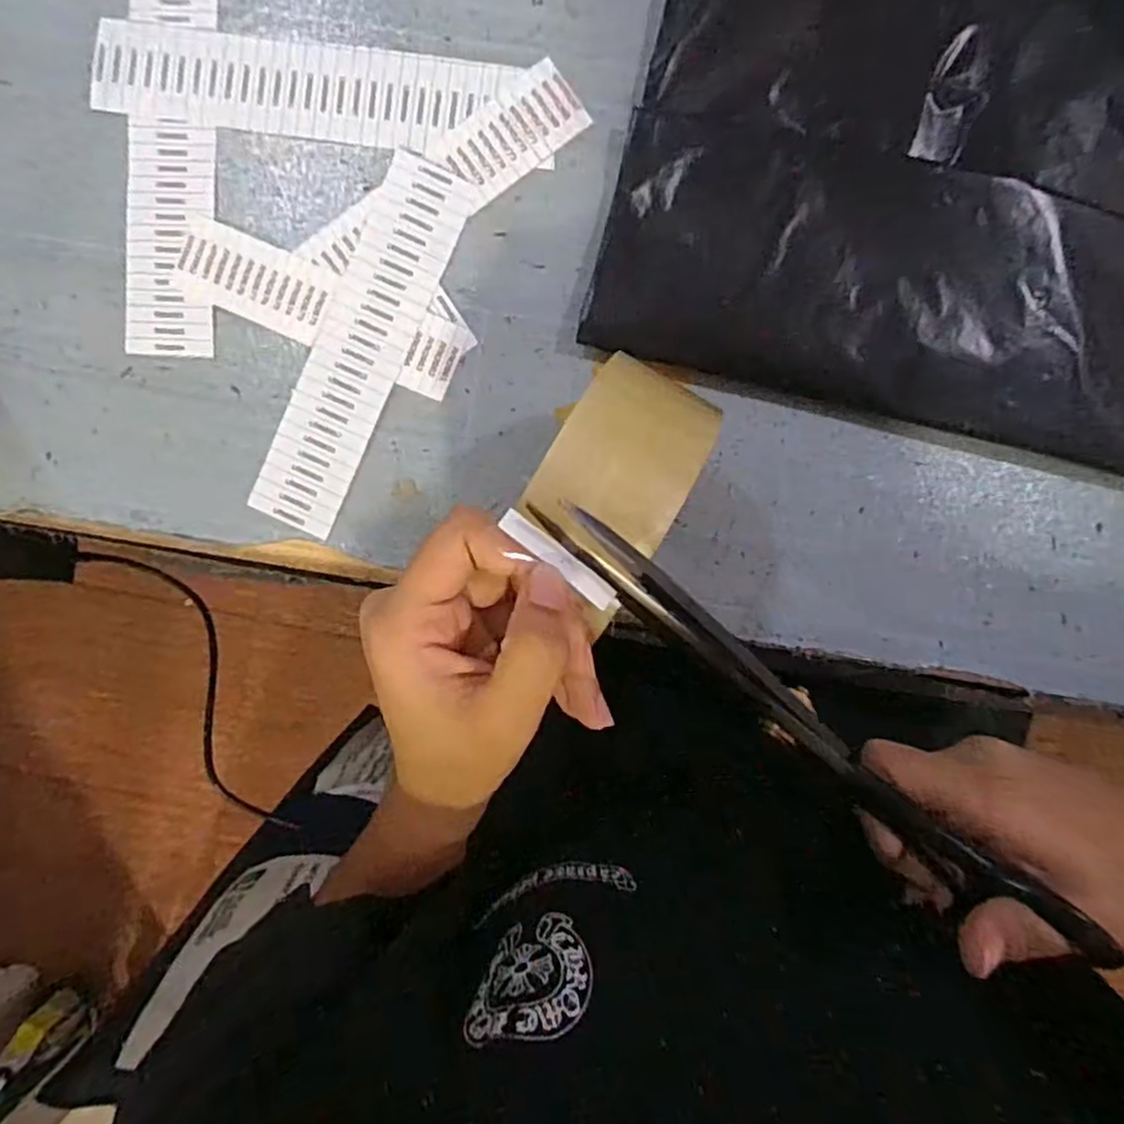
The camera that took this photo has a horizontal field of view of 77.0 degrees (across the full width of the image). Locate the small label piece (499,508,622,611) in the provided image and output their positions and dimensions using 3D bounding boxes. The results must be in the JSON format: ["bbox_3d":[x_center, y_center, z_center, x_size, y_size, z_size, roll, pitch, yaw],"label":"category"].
[{"bbox_3d":[0.000,0.000,0.217,0.044,0.005,0.008,40,94,-13],"label":"small label piece"}]

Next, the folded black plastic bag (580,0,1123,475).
[{"bbox_3d":[0.168,-0.176,0.327,0.273,0.025,0.207,14,93,1],"label":"folded black plastic bag"}]

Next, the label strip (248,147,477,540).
[{"bbox_3d":[-0.099,-0.106,0.349,0.044,0.004,0.187,24,93,0],"label":"label strip"}]

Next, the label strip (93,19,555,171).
[{"bbox_3d":[-0.117,-0.228,0.342,0.218,0.004,0.044,7,93,1],"label":"label strip"}]

